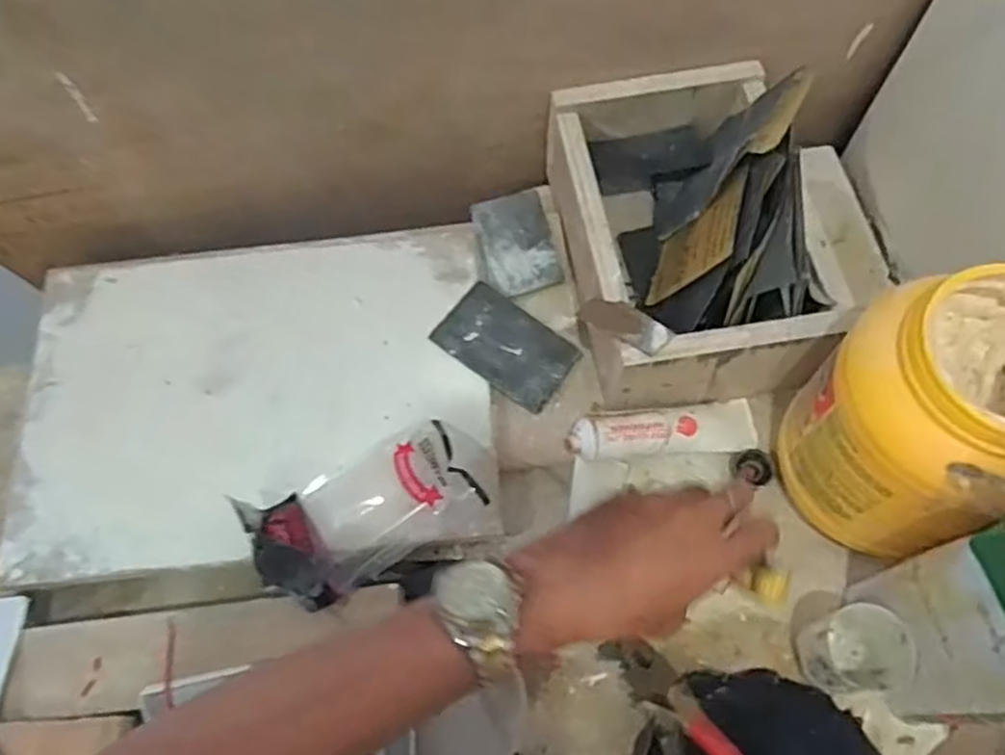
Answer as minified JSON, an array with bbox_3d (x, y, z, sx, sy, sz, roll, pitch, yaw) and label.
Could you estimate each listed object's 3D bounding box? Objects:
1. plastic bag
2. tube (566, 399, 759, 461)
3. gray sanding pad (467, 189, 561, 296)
[{"bbox_3d":[-0.095,0.096,0.560,0.187,0.050,0.104,-26,67,-9],"label":"plastic bag"},{"bbox_3d":[0.139,0.045,0.616,0.170,0.024,0.038,-5,64,-19],"label":"tube"},{"bbox_3d":[0.013,-0.128,0.698,0.067,0.010,0.112,-13,66,-4],"label":"gray sanding pad"}]

